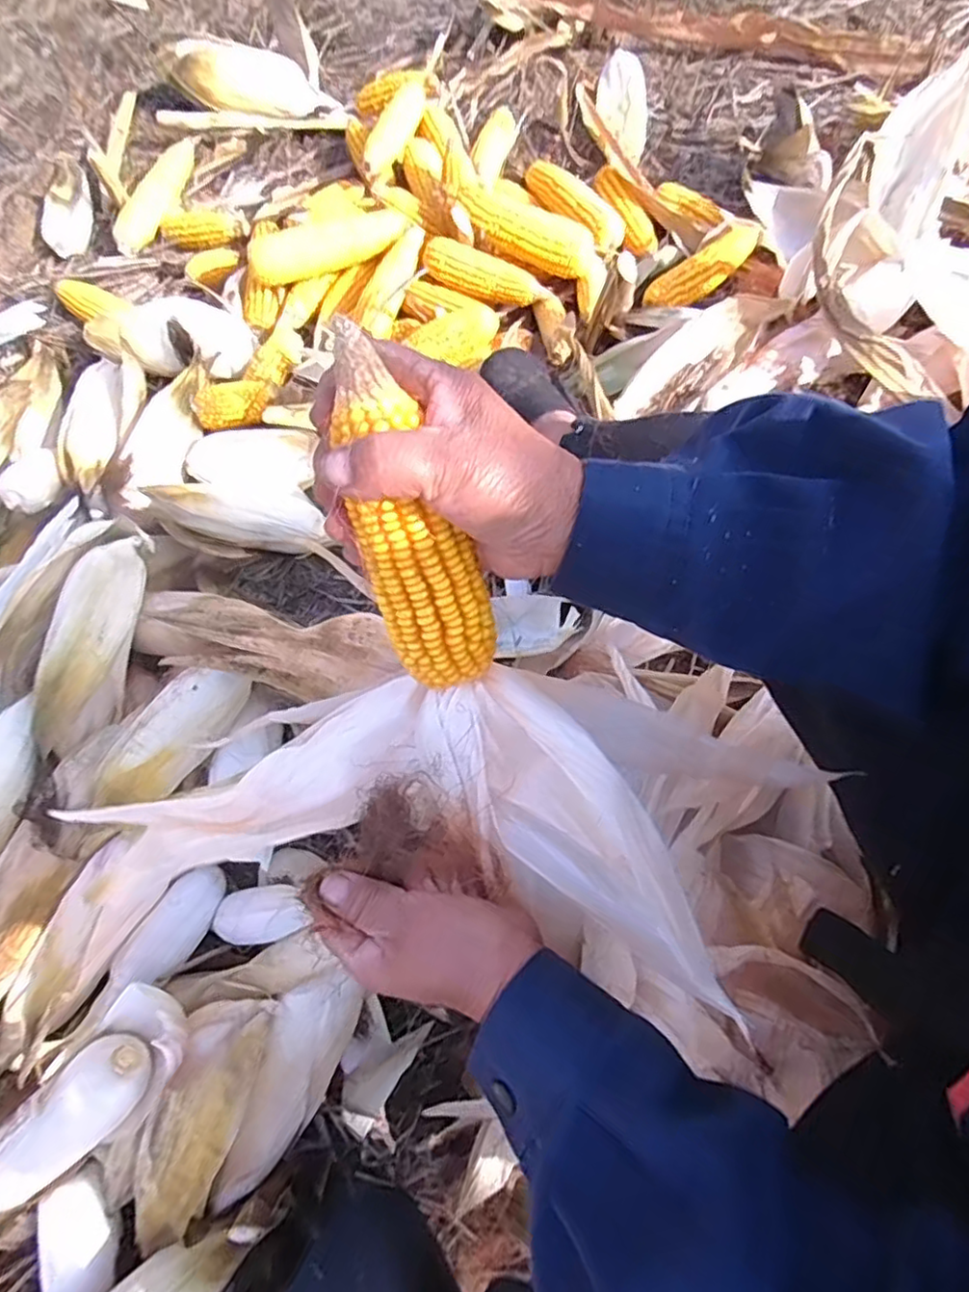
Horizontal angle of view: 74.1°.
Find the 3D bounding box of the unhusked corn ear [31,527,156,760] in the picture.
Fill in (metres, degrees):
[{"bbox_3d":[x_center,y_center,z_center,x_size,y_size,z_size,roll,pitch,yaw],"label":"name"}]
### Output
[{"bbox_3d":[-0.370,-0.009,0.583,0.084,0.063,0.200,9,72,6],"label":"unhusked corn ear"}]

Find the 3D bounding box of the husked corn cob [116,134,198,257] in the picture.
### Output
[{"bbox_3d":[-0.454,-0.629,0.896,0.050,0.036,0.188,23,74,10],"label":"husked corn cob"}]

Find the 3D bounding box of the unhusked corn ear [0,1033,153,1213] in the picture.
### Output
[{"bbox_3d":[-0.331,0.372,0.476,0.178,0.063,0.057,-46,74,4],"label":"unhusked corn ear"}]

